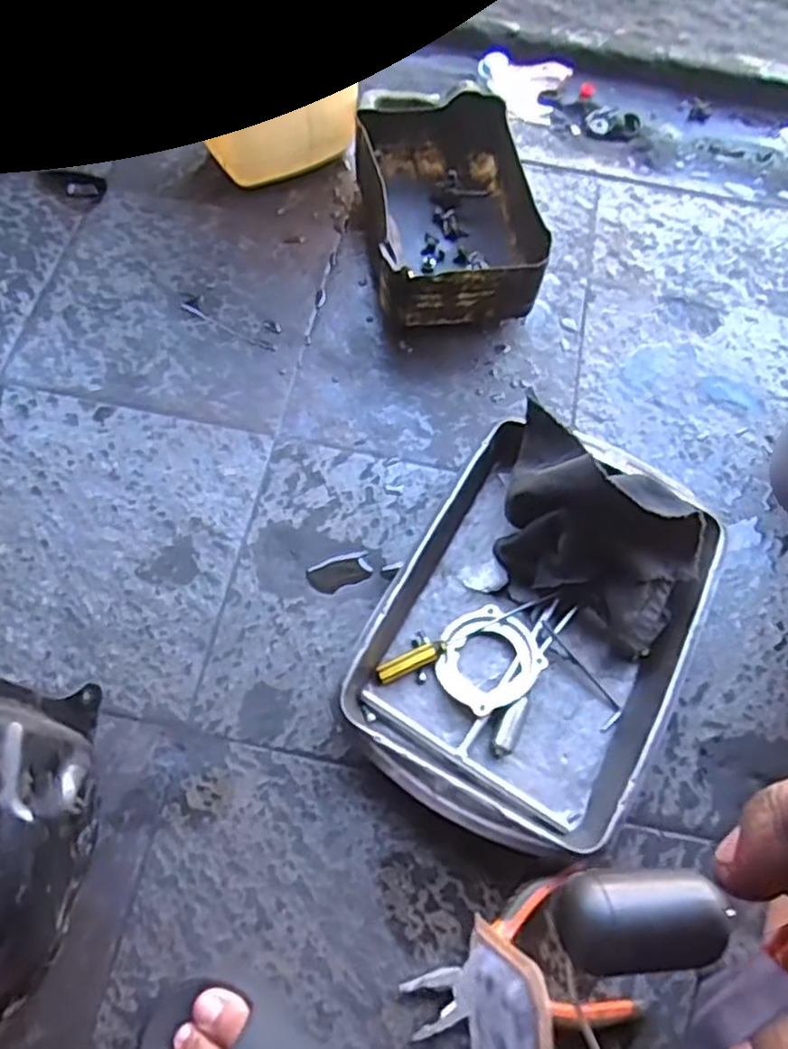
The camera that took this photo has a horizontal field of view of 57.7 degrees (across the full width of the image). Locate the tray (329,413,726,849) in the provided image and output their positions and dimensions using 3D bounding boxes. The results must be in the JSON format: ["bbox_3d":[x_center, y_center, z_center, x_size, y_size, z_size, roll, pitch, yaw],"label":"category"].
[{"bbox_3d":[0.132,0.080,0.631,0.250,0.055,0.371,28,67,10],"label":"tray"}]

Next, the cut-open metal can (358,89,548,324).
[{"bbox_3d":[0.056,-0.362,0.820,0.168,0.106,0.295,-6,66,-5],"label":"cut-open metal can"}]

